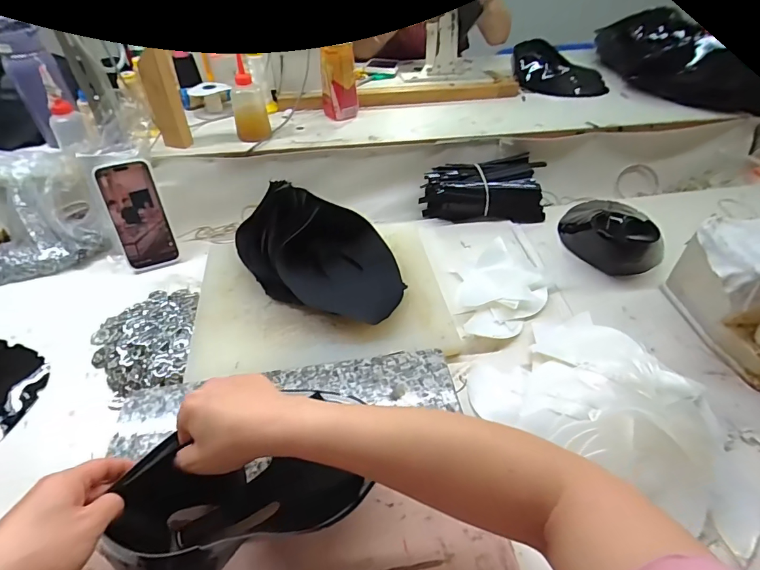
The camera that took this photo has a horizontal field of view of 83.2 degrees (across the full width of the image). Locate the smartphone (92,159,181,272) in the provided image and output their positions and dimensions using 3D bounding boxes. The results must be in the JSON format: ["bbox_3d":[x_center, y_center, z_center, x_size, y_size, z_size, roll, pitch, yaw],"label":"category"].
[{"bbox_3d":[-0.379,-0.108,0.676,0.079,0.168,0.015,-14,21,-13],"label":"smartphone"}]

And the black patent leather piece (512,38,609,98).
[{"bbox_3d":[0.405,-0.494,0.984,0.148,0.078,0.188,-19,46,-18],"label":"black patent leather piece"}]

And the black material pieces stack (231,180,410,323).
[{"bbox_3d":[-0.092,-0.061,0.619,0.274,0.106,0.168,14,45,16],"label":"black material pieces stack"}]

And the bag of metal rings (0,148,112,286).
[{"bbox_3d":[-0.566,-0.130,0.697,0.182,0.152,0.173,-19,46,-18],"label":"bag of metal rings"}]

